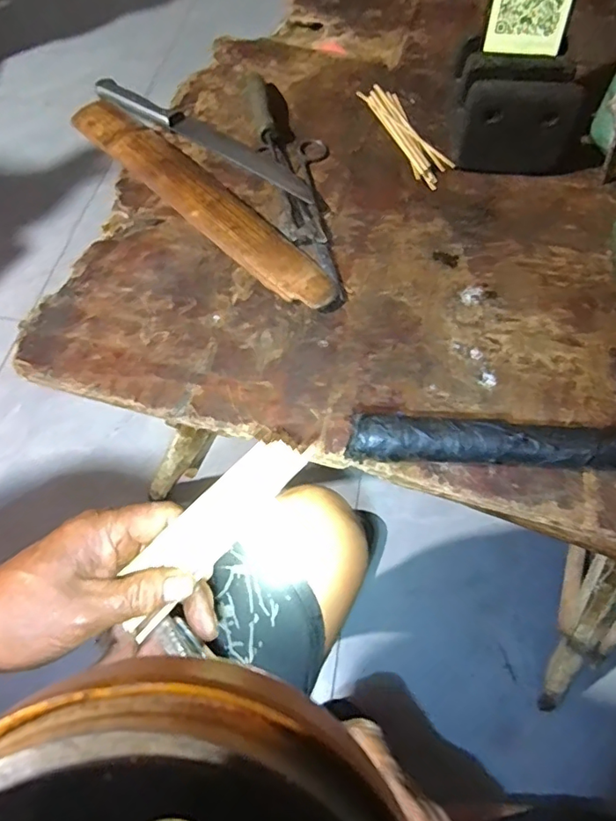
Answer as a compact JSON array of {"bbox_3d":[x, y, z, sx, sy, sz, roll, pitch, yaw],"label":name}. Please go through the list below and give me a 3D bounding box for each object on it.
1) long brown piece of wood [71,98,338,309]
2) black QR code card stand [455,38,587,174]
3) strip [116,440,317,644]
[{"bbox_3d":[-0.101,-0.203,0.501,0.338,0.021,0.056,41,69,19],"label":"long brown piece of wood"},{"bbox_3d":[0.200,-0.295,0.521,0.111,0.081,0.085,4,62,1],"label":"black QR code card stand"},{"bbox_3d":[-0.061,0.074,0.325,0.036,0.006,0.152,44,89,-7],"label":"strip"}]

